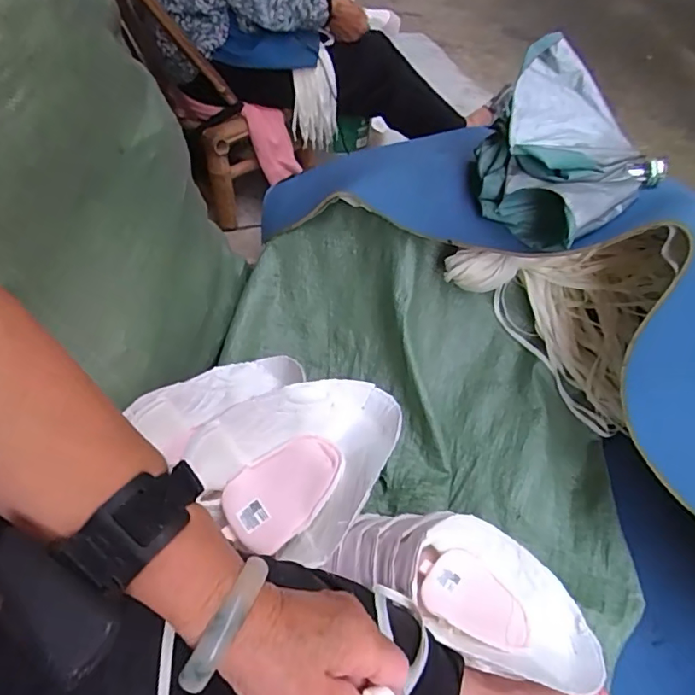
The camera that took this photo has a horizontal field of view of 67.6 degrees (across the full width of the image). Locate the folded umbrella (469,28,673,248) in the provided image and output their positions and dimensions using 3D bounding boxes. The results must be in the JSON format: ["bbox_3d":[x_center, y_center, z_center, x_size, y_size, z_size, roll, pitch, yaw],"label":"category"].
[{"bbox_3d":[0.287,-0.275,0.711,0.232,0.165,0.223,-33,55,-26],"label":"folded umbrella"}]

